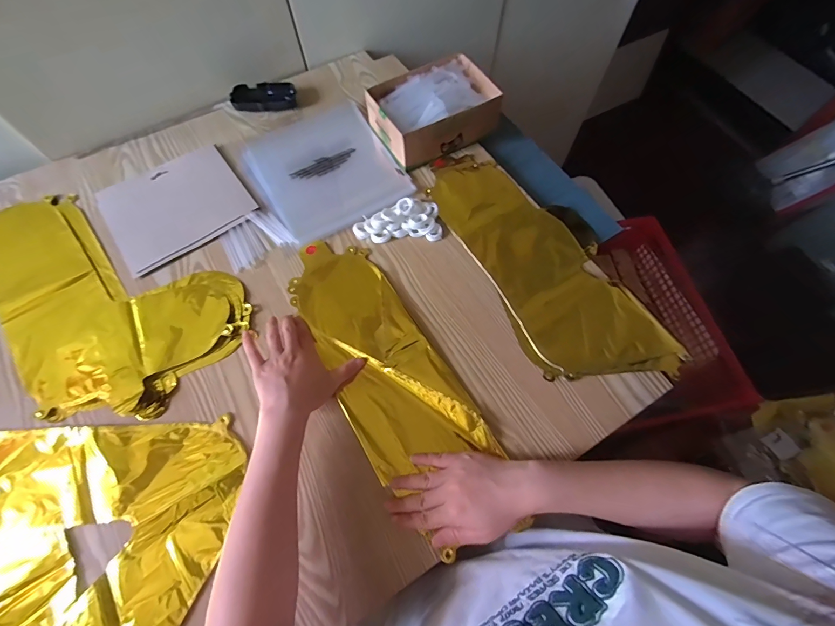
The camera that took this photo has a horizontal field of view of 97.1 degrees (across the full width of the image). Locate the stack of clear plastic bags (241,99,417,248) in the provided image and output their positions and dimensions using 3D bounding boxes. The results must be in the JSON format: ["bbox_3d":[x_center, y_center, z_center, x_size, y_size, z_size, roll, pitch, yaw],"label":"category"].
[{"bbox_3d":[-0.152,-0.241,0.599,0.207,0.010,0.245,-28,69,-11],"label":"stack of clear plastic bags"}]

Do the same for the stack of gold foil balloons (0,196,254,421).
[{"bbox_3d":[-0.445,-0.041,0.511,0.420,0.012,0.250,40,72,17],"label":"stack of gold foil balloons"}]

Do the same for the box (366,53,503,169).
[{"bbox_3d":[0.026,-0.325,0.591,0.181,0.070,0.125,-27,68,-11],"label":"box"}]

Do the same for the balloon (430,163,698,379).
[{"bbox_3d":[0.168,-0.075,0.522,0.169,0.010,0.401,-27,68,-11],"label":"balloon"}]

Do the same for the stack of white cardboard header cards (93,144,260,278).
[{"bbox_3d":[-0.370,-0.169,0.566,0.196,0.006,0.181,-34,70,-13],"label":"stack of white cardboard header cards"}]

